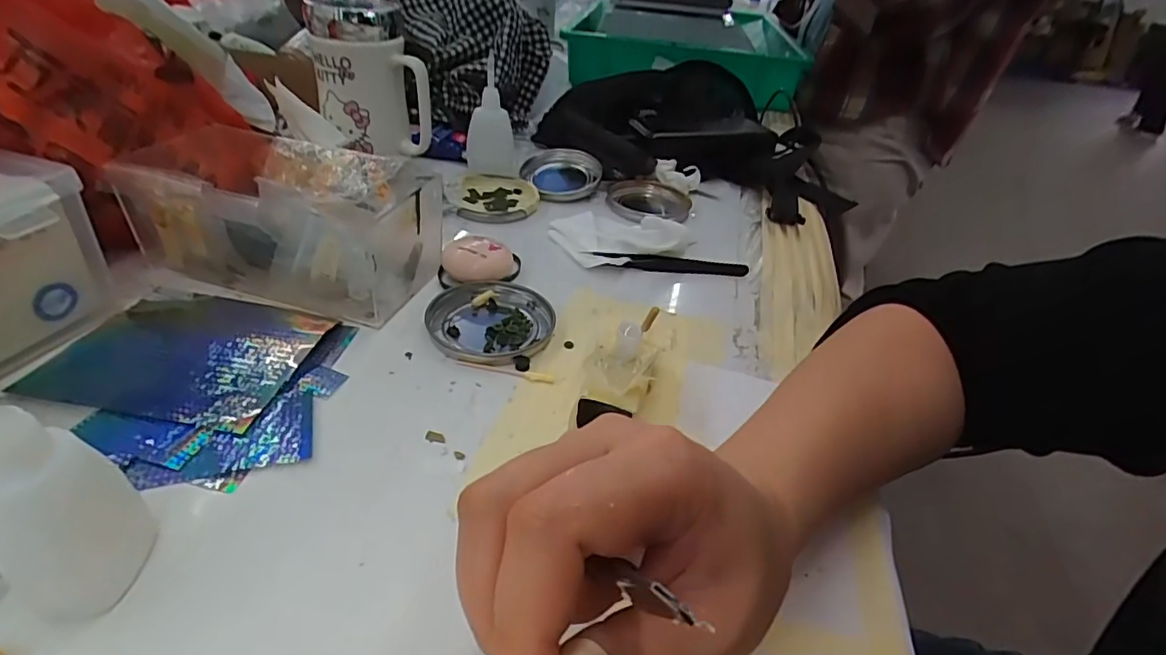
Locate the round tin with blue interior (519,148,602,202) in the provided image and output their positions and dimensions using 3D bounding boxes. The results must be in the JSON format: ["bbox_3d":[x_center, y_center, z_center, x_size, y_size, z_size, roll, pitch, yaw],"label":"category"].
[{"bbox_3d":[-0.022,-0.149,0.551,0.075,0.019,0.078,5,36,-4],"label":"round tin with blue interior"}]

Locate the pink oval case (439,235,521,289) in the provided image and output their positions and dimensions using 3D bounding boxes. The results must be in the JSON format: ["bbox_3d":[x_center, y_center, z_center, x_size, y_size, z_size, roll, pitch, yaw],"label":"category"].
[{"bbox_3d":[-0.072,-0.046,0.406,0.055,0.024,0.040,0,37,-10],"label":"pink oval case"}]

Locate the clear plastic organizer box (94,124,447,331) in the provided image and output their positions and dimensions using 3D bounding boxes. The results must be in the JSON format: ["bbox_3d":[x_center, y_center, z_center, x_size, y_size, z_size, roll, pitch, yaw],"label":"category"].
[{"bbox_3d":[-0.193,-0.073,0.381,0.179,0.073,0.105,16,37,12],"label":"clear plastic organizer box"}]

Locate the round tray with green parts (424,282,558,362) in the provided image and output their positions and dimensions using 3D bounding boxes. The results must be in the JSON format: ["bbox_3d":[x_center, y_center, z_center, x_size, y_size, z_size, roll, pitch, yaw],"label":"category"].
[{"bbox_3d":[-0.058,-0.004,0.367,0.079,0.009,0.076,-5,38,-17],"label":"round tray with green parts"}]

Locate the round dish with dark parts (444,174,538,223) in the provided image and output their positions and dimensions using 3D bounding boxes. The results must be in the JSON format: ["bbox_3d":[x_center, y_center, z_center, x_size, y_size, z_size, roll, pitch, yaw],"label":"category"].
[{"bbox_3d":[-0.079,-0.116,0.509,0.077,0.011,0.080,5,36,-4],"label":"round dish with dark parts"}]

